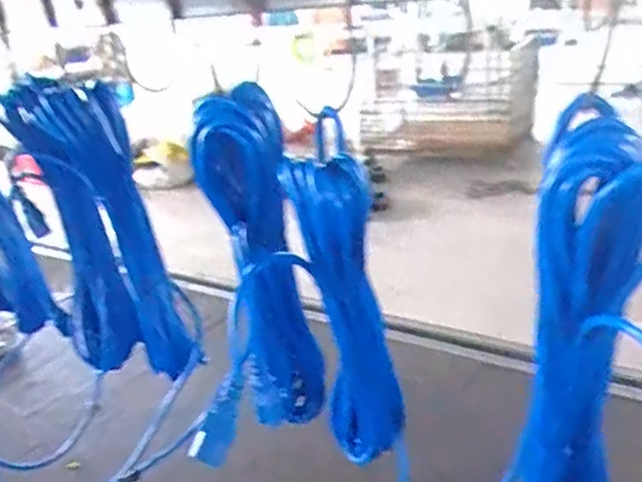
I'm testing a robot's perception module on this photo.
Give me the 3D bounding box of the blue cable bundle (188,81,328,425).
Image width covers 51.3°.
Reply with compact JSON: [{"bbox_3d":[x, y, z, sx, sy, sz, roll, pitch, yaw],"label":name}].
[{"bbox_3d":[-0.053,0.037,0.629,0.085,0.346,0.076,-7,22,0],"label":"blue cable bundle"}]

